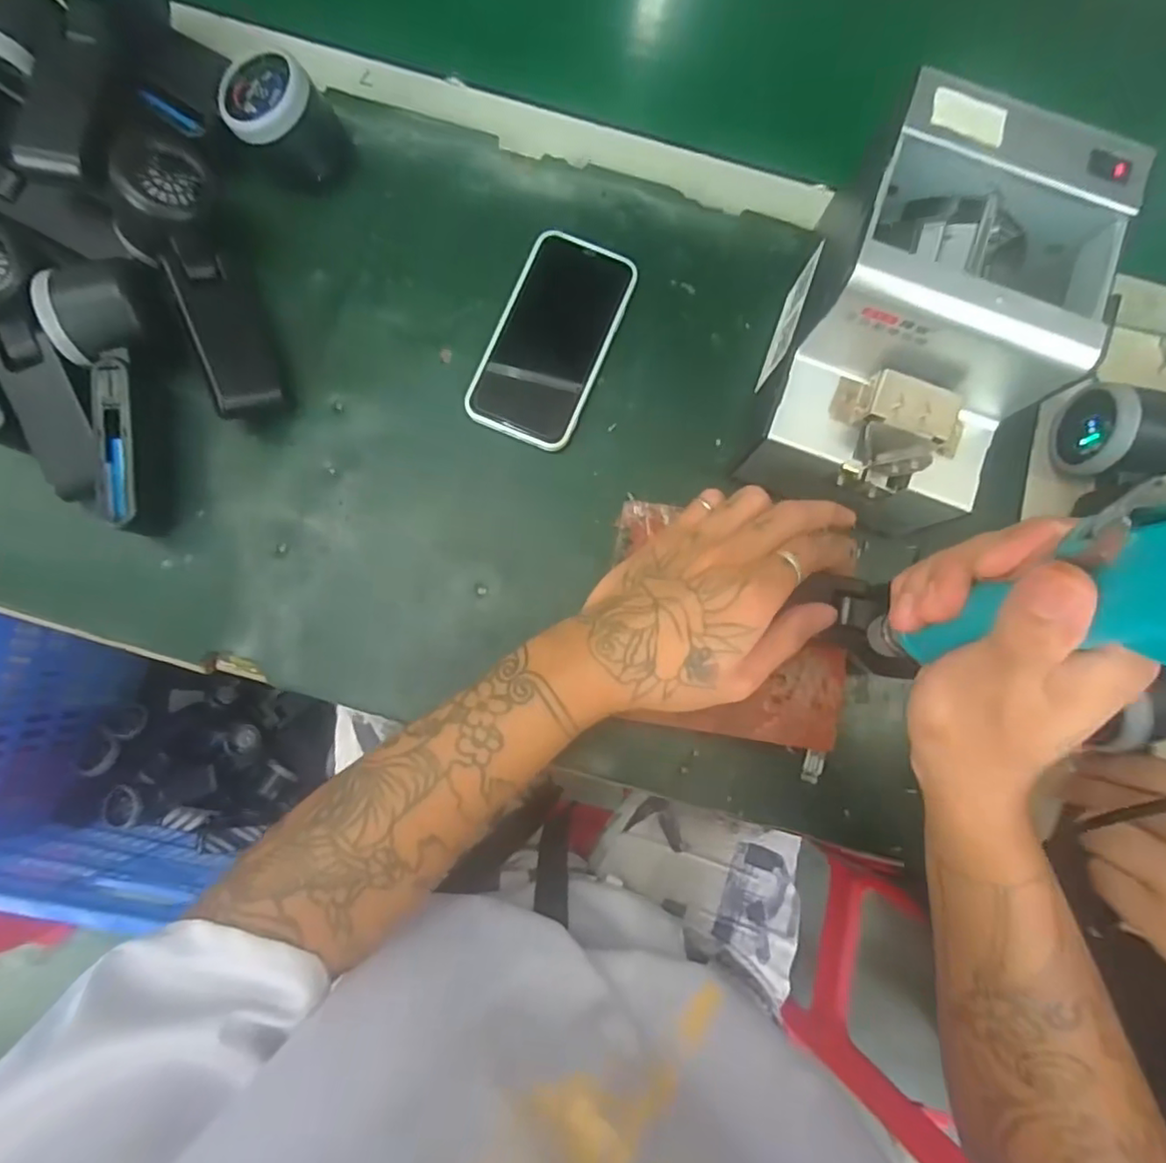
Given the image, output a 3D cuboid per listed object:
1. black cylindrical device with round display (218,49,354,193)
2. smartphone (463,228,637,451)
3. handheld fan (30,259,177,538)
[{"bbox_3d":[-0.192,-0.299,0.403,0.063,0.053,0.059,0,83,-3],"label":"black cylindrical device with round display"},{"bbox_3d":[-0.020,-0.164,0.418,0.074,0.010,0.144,22,83,0],"label":"smartphone"},{"bbox_3d":[-0.287,-0.112,0.375,0.054,0.044,0.167,-4,85,-4],"label":"handheld fan"}]

